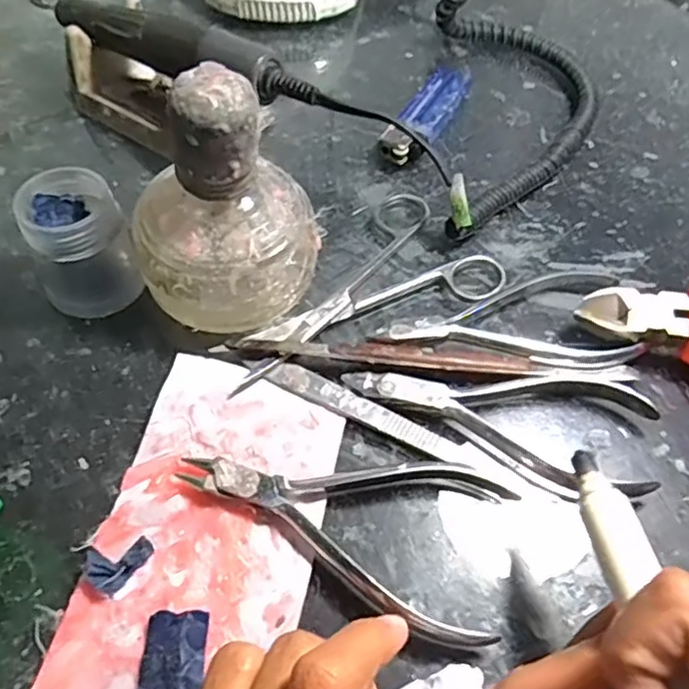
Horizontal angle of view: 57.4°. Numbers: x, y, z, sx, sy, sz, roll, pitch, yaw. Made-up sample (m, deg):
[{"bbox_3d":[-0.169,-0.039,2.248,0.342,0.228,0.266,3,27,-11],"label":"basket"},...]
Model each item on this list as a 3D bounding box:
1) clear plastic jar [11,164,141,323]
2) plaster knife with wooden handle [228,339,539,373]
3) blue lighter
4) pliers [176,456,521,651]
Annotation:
[{"bbox_3d":[-0.112,-0.041,0.268,0.039,0.050,0.043,-21,60,-17],"label":"clear plastic jar"},{"bbox_3d":[0.017,0.005,0.265,0.125,0.007,0.013,3,56,-1],"label":"plaster knife with wooden handle"},{"bbox_3d":[0.047,-0.130,0.357,0.023,0.015,0.081,25,58,13],"label":"blue lighter"},{"bbox_3d":[-0.001,0.063,0.226,0.115,0.011,0.062,13,57,6],"label":"pliers"}]

